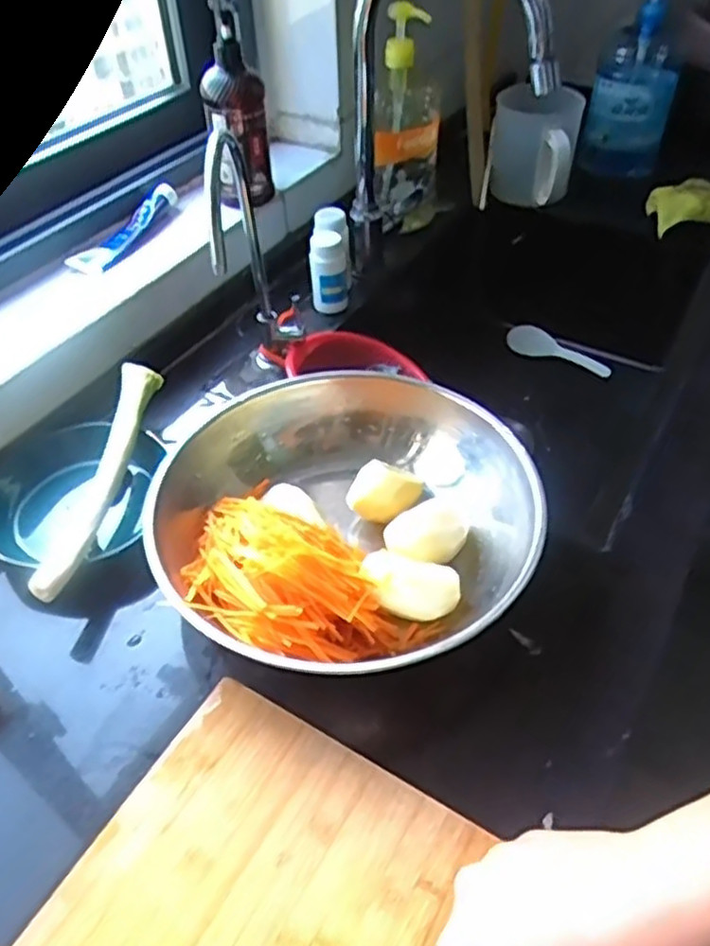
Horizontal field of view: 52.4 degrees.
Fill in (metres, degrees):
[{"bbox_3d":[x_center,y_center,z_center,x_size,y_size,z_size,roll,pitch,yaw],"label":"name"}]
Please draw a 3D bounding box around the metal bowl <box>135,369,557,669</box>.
[{"bbox_3d":[-0.007,0.040,0.597,0.305,0.073,0.292,-7,47,-5],"label":"metal bowl"}]

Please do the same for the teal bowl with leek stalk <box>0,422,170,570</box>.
[{"bbox_3d":[-0.251,0.016,0.646,0.126,0.066,0.143,-1,47,2],"label":"teal bowl with leek stalk"}]

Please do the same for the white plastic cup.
[{"bbox_3d":[0.255,-0.464,1.026,0.118,0.129,0.101,8,47,10],"label":"white plastic cup"}]

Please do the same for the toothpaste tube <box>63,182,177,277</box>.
[{"bbox_3d":[-0.263,-0.280,0.825,0.046,0.021,0.170,14,49,15],"label":"toothpaste tube"}]

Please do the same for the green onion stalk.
[{"bbox_3d":[-0.221,-0.001,0.635,0.034,0.024,0.260,2,47,4],"label":"green onion stalk"}]

